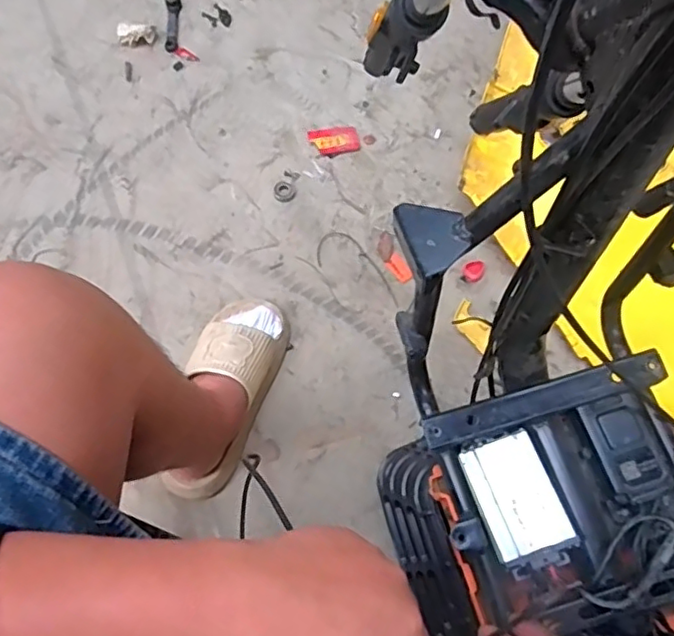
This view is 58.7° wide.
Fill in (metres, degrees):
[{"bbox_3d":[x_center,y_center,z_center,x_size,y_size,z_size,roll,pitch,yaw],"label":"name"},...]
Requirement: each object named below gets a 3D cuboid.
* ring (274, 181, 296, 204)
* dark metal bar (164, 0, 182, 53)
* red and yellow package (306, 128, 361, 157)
[{"bbox_3d":[-0.085,-0.206,0.976,0.035,0.004,0.039,-33,72,-12],"label":"ring"},{"bbox_3d":[-0.303,-0.547,1.105,0.030,0.014,0.144,-2,68,-1],"label":"dark metal bar"},{"bbox_3d":[-0.004,-0.299,1.015,0.082,0.006,0.050,-9,69,-5],"label":"red and yellow package"}]

